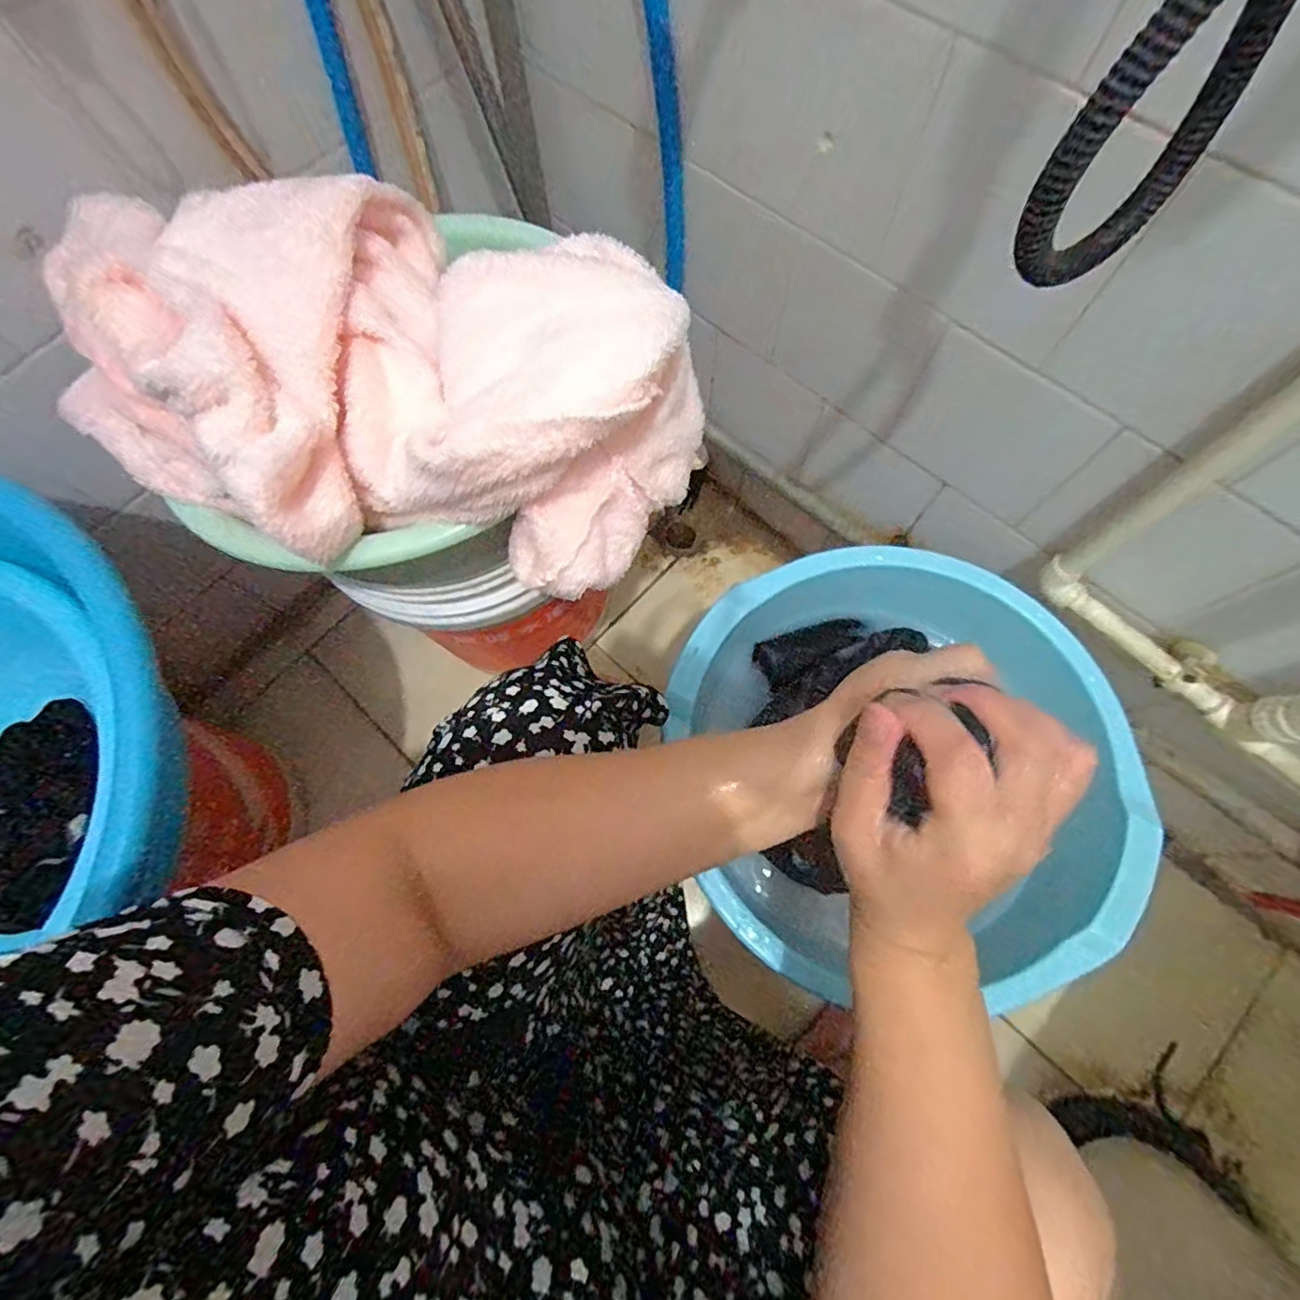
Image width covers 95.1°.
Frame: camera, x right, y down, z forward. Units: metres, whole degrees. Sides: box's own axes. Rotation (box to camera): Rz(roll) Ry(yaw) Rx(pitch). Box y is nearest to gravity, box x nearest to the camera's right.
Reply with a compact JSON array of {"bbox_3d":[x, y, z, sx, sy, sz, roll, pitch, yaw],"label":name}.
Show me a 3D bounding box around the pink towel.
[{"bbox_3d":[-0.157,-0.160,0.371,0.333,0.127,0.231,28,76,10],"label":"pink towel"}]

